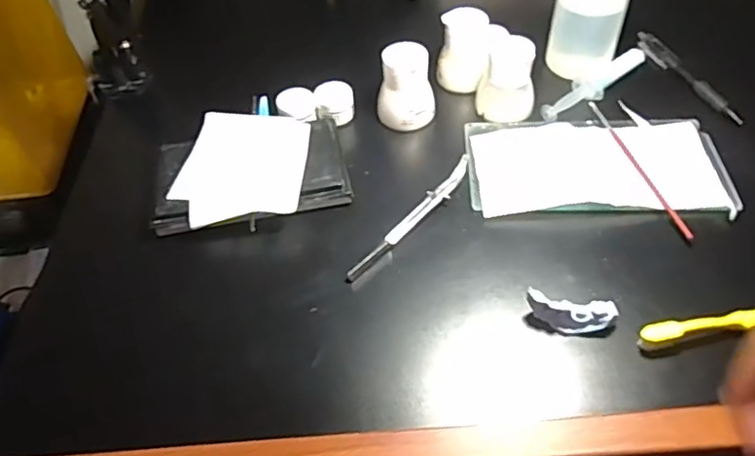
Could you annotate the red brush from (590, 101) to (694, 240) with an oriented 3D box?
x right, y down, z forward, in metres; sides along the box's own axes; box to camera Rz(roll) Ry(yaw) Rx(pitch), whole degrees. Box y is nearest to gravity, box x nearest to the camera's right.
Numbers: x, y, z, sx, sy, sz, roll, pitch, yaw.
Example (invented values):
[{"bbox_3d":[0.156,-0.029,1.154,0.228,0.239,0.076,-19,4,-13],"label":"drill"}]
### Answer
[{"bbox_3d":[0.208,-0.054,0.481,0.008,0.004,0.162,-11,50,-5],"label":"red brush"}]

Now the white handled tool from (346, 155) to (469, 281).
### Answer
[{"bbox_3d":[0.029,-0.009,0.458,0.014,0.008,0.146,32,59,27],"label":"white handled tool"}]

